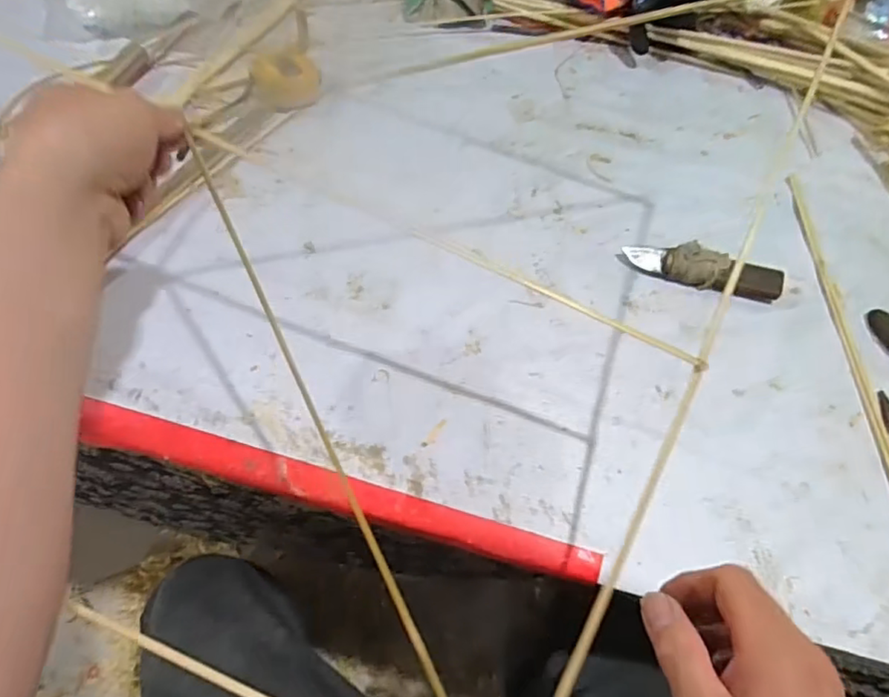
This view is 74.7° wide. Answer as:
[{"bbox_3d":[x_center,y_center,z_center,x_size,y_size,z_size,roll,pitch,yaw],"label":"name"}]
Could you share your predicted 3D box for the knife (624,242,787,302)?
[{"bbox_3d":[0.251,-0.077,0.561,0.146,0.029,0.036,18,59,7],"label":"knife"}]

